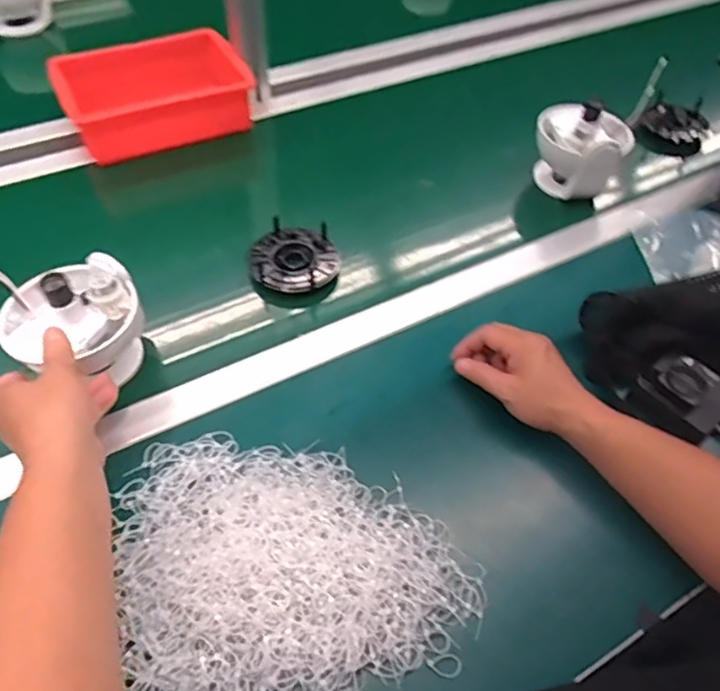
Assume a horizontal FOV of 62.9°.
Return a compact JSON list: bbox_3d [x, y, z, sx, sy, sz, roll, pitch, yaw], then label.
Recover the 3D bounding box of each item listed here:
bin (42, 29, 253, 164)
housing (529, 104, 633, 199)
[{"bbox_3d":[-0.294,-0.362,0.847,0.250,0.070,0.179,-22,57,-19],"label":"bin"},{"bbox_3d":[0.290,-0.250,0.794,0.118,0.116,0.073,16,53,9],"label":"housing"}]

